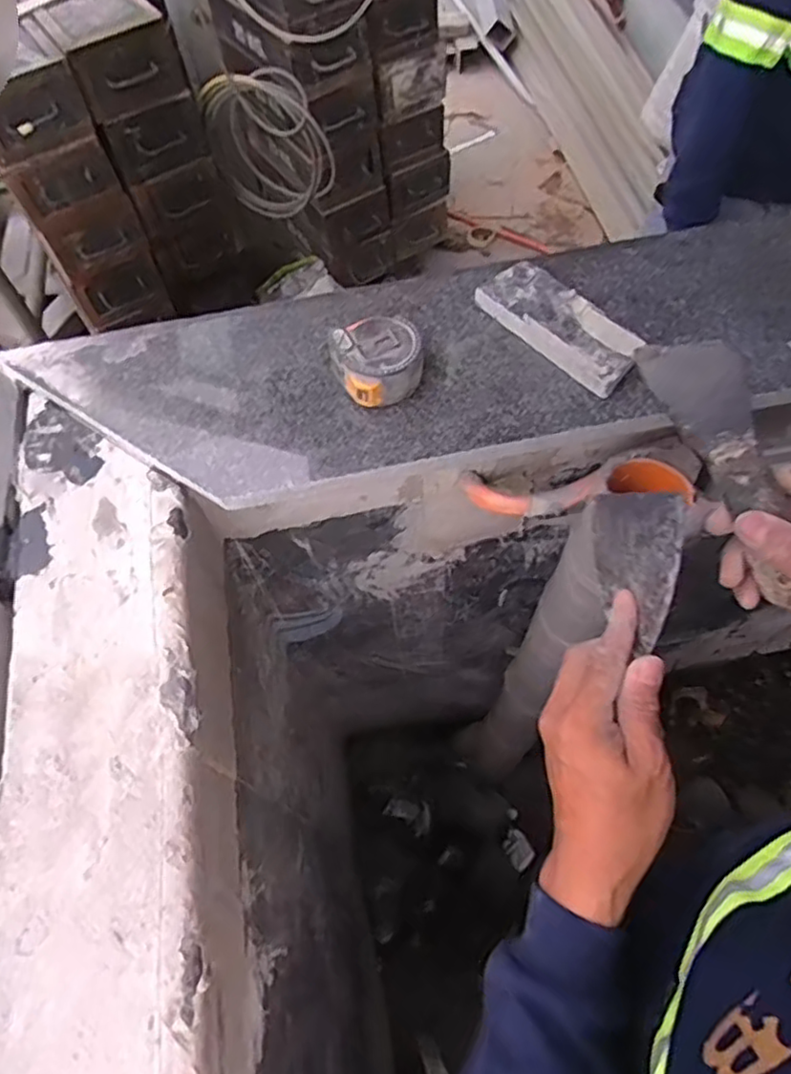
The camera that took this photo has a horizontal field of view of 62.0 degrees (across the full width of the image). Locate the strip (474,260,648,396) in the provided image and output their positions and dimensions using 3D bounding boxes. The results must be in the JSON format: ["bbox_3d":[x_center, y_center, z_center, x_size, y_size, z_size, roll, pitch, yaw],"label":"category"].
[{"bbox_3d":[0.143,-0.182,0.555,0.063,0.020,0.150,-38,66,-16],"label":"strip"}]

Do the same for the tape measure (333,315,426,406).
[{"bbox_3d":[-0.013,-0.143,0.531,0.066,0.034,0.064,-2,61,3],"label":"tape measure"}]

